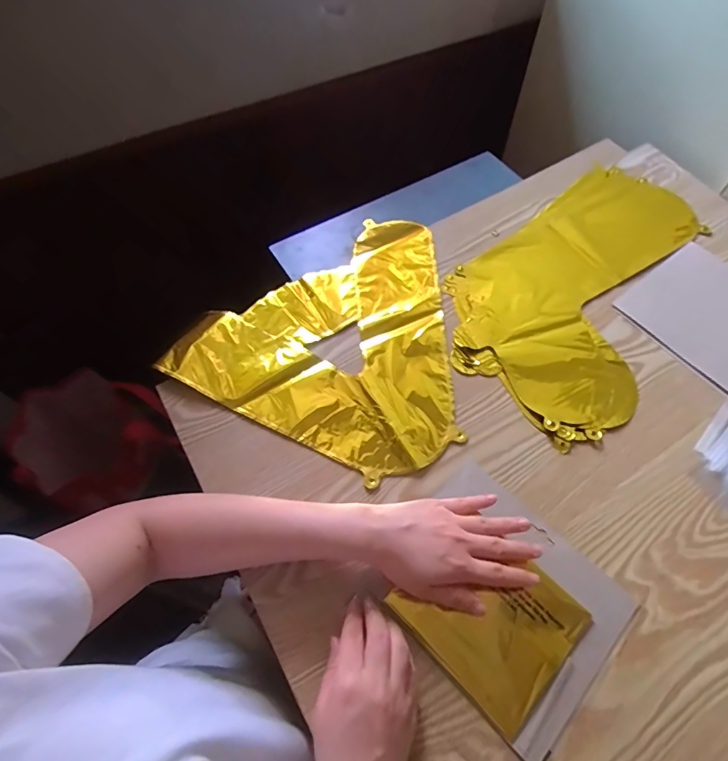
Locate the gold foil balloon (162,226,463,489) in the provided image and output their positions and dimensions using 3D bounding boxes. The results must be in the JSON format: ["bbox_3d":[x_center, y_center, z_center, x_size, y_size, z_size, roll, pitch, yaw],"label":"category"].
[{"bbox_3d":[-0.009,-0.077,0.549,0.312,0.008,0.339,26,65,14],"label":"gold foil balloon"}]

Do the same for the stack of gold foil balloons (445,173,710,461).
[{"bbox_3d":[0.288,-0.125,0.577,0.417,0.007,0.243,-41,68,-20],"label":"stack of gold foil balloons"}]

